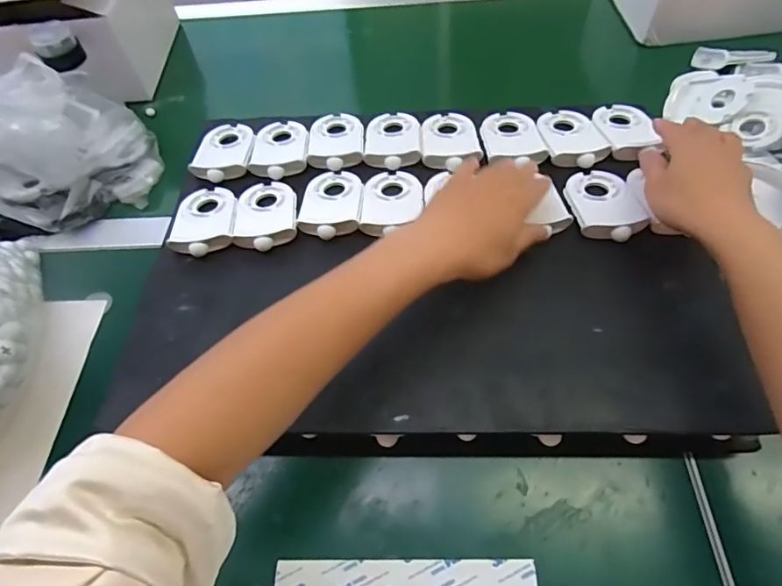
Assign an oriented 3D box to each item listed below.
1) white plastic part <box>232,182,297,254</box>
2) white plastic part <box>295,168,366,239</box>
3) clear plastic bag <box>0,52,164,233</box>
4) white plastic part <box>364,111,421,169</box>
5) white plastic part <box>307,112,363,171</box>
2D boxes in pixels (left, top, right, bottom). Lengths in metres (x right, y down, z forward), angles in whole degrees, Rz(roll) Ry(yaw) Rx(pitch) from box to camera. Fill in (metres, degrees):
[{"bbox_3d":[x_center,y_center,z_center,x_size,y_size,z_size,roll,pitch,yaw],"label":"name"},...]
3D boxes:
[{"bbox_3d":[-0.118,-0.078,0.473,0.056,0.015,0.087,-8,56,-1],"label":"white plastic part"},{"bbox_3d":[-0.056,-0.088,0.475,0.057,0.020,0.088,-1,56,4],"label":"white plastic part"},{"bbox_3d":[-0.353,-0.163,0.522,0.167,0.121,0.155,-29,59,-15],"label":"clear plastic bag"},{"bbox_3d":[0.002,-0.162,0.523,0.056,0.018,0.088,0,56,4],"label":"white plastic part"},{"bbox_3d":[-0.057,-0.162,0.524,0.056,0.017,0.086,-4,56,2],"label":"white plastic part"}]

